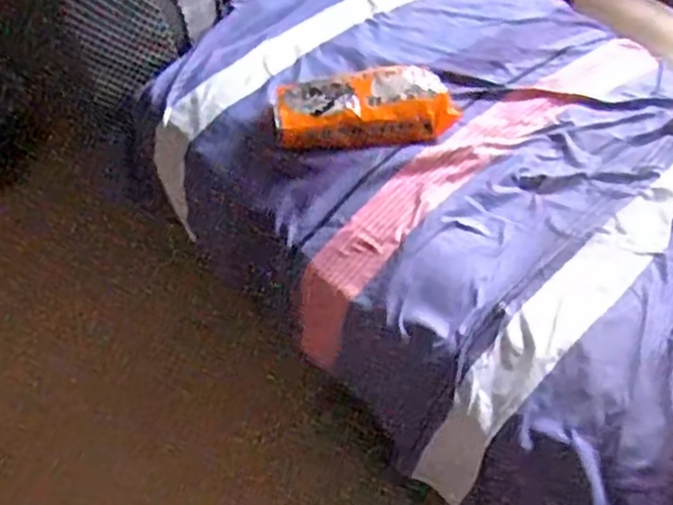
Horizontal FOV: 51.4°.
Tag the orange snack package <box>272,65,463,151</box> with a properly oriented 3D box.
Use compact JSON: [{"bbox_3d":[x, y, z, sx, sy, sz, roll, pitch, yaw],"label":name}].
[{"bbox_3d":[0.051,-0.254,1.260,0.328,0.074,0.152,-6,56,-8],"label":"orange snack package"}]

